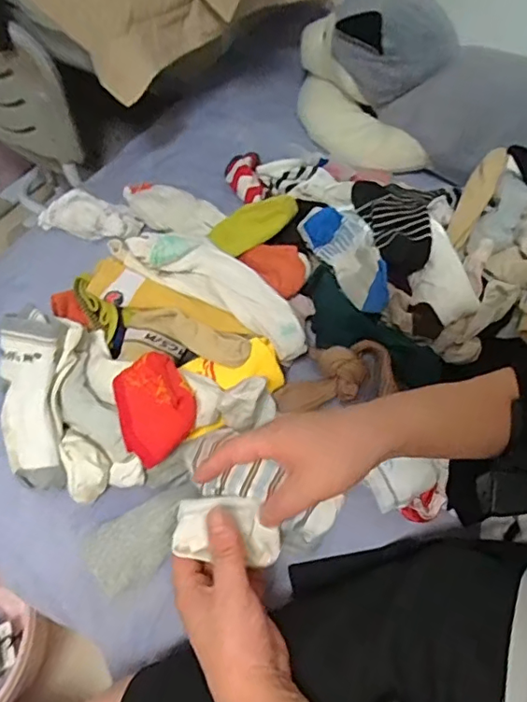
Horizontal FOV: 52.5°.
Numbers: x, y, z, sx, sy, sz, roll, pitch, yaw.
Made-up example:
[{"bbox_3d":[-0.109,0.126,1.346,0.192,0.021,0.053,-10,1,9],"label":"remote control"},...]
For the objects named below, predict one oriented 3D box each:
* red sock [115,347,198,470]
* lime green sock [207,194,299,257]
[{"bbox_3d":[-0.101,0.052,0.503,0.069,0.054,0.085,-19,59,-12],"label":"red sock"},{"bbox_3d":[-0.013,-0.156,0.663,0.117,0.050,0.015,-22,51,30],"label":"lime green sock"}]

